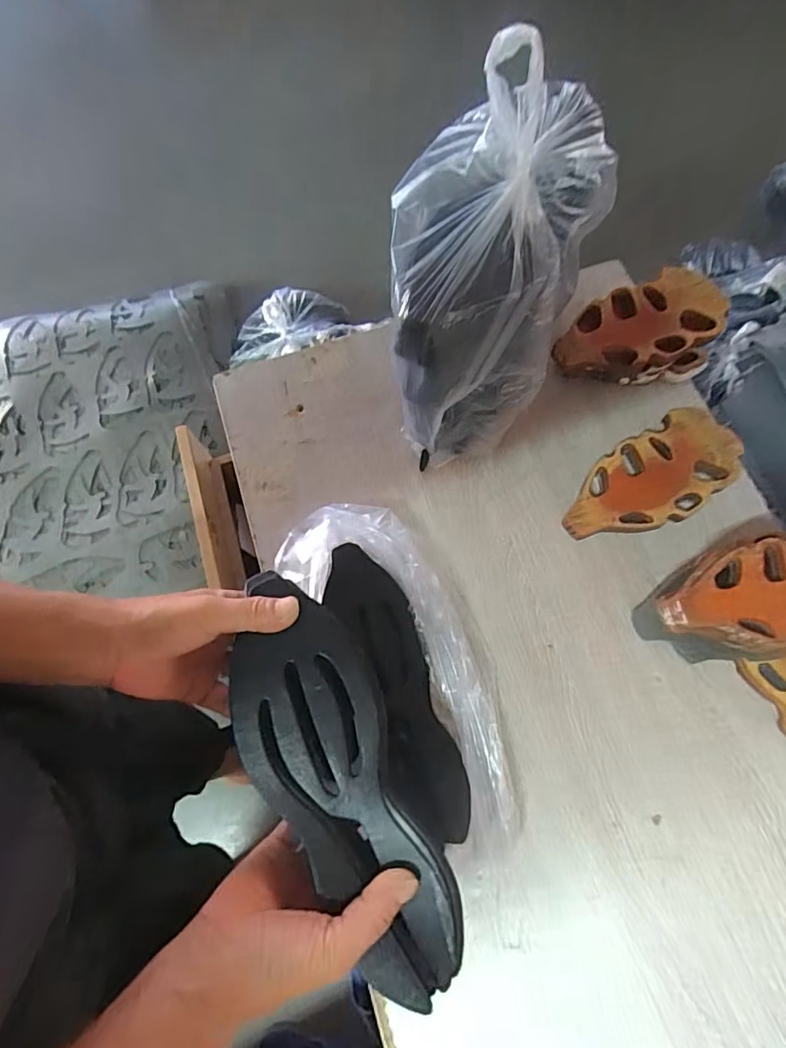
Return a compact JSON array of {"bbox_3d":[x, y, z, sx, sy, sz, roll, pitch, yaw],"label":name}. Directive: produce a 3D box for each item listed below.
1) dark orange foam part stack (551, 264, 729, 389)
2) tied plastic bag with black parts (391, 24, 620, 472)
[{"bbox_3d":[0.293,-0.220,0.658,0.205,0.069,0.119,-25,72,-8],"label":"dark orange foam part stack"},{"bbox_3d":[0.095,-0.241,0.550,0.163,0.290,0.283,21,72,8],"label":"tied plastic bag with black parts"}]

